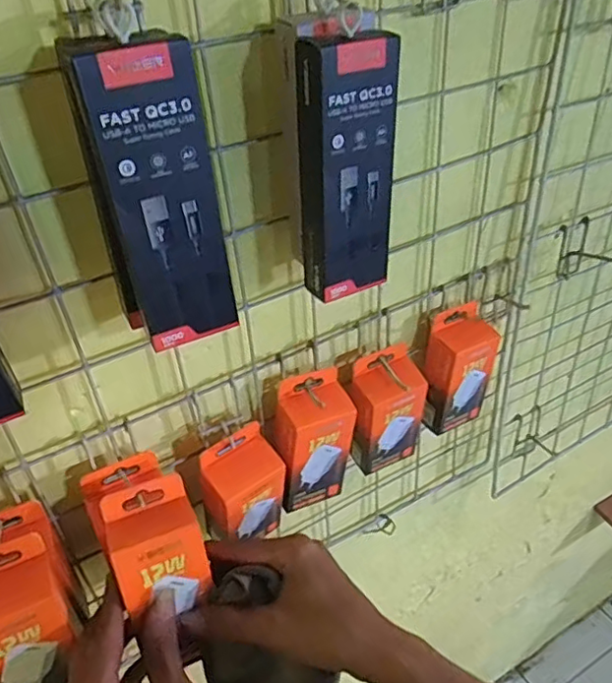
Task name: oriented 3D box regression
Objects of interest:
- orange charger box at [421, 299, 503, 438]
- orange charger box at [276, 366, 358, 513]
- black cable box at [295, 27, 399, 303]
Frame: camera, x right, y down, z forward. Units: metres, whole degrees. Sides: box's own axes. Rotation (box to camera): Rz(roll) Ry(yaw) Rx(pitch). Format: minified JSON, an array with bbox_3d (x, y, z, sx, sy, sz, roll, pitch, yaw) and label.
[{"bbox_3d":[0.145,0.028,0.570,0.064,0.119,0.046,-18,40,-23],"label":"orange charger box"},{"bbox_3d":[0.004,0.085,0.503,0.065,0.112,0.051,-14,38,-18],"label":"orange charger box"},{"bbox_3d":[0.024,-0.100,0.351,0.052,0.147,0.029,-23,42,-28],"label":"black cable box"}]

